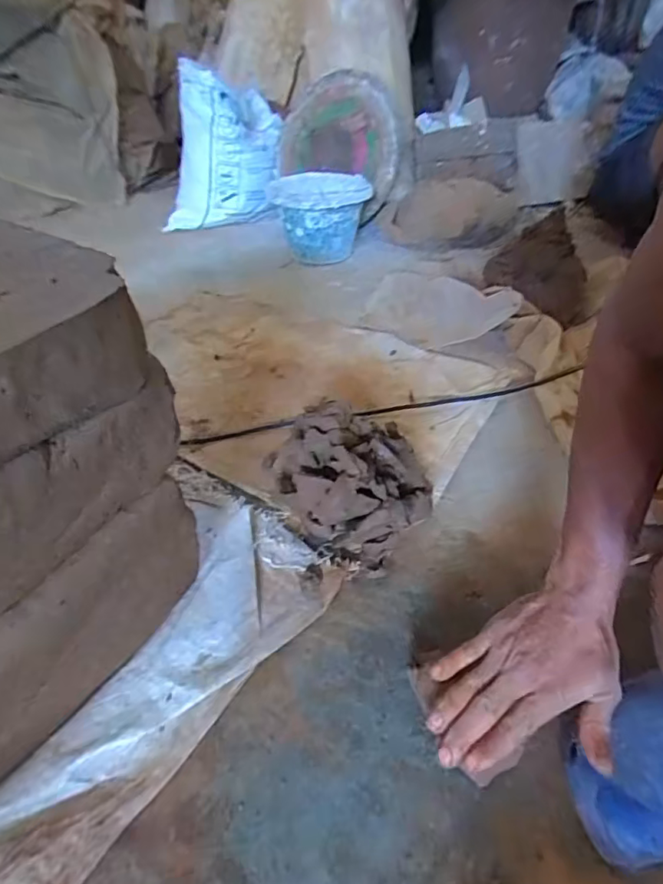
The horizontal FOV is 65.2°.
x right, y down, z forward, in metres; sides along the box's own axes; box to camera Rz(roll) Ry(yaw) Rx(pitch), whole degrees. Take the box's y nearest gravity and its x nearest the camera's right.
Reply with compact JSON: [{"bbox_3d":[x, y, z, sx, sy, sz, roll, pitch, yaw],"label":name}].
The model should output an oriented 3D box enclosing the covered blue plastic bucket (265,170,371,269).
[{"bbox_3d":[-0.031,-0.553,1.302,0.236,0.173,0.233,-1,41,1],"label":"covered blue plastic bucket"}]

